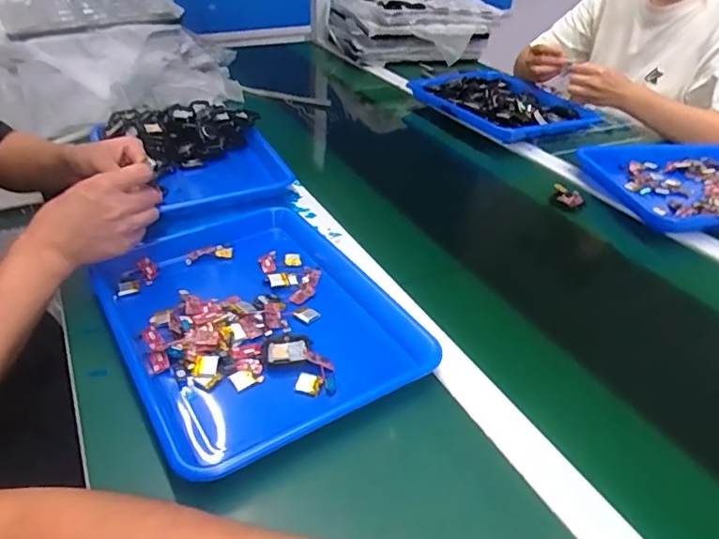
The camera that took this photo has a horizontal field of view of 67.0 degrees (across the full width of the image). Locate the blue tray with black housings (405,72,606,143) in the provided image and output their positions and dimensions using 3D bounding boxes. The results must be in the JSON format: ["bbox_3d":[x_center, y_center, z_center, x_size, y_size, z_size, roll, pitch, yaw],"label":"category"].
[{"bbox_3d":[0.280,-0.326,1.045,0.233,0.041,0.316,-17,40,-25],"label":"blue tray with black housings"}]

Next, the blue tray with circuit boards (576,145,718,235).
[{"bbox_3d":[0.515,-0.127,0.805,0.314,0.034,0.254,-3,36,-8],"label":"blue tray with circuit boards"}]

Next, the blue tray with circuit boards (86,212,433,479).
[{"bbox_3d":[-0.106,0.046,0.548,0.250,0.037,0.325,-19,41,-27],"label":"blue tray with circuit boards"}]

